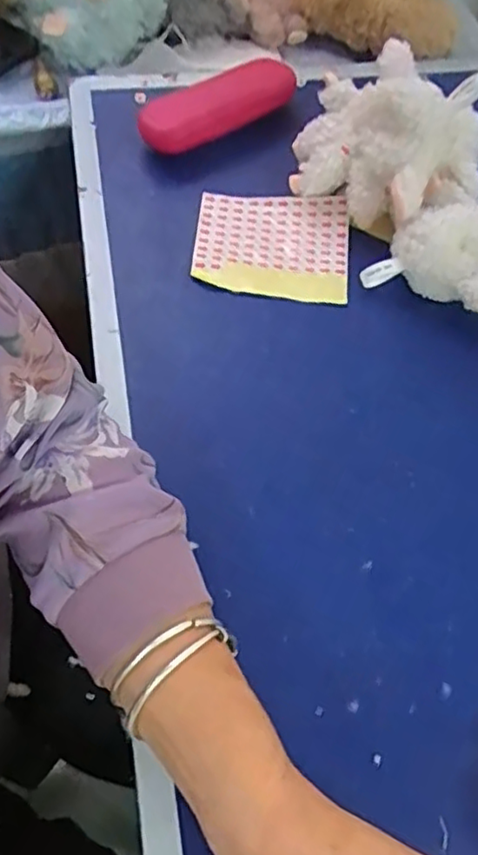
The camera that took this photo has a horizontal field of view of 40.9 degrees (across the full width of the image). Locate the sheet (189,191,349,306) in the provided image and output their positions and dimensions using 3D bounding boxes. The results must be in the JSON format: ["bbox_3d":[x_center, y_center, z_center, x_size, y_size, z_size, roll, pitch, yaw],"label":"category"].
[{"bbox_3d":[0.026,-0.144,0.506,0.119,0.024,0.096,6,62,-1],"label":"sheet"}]

